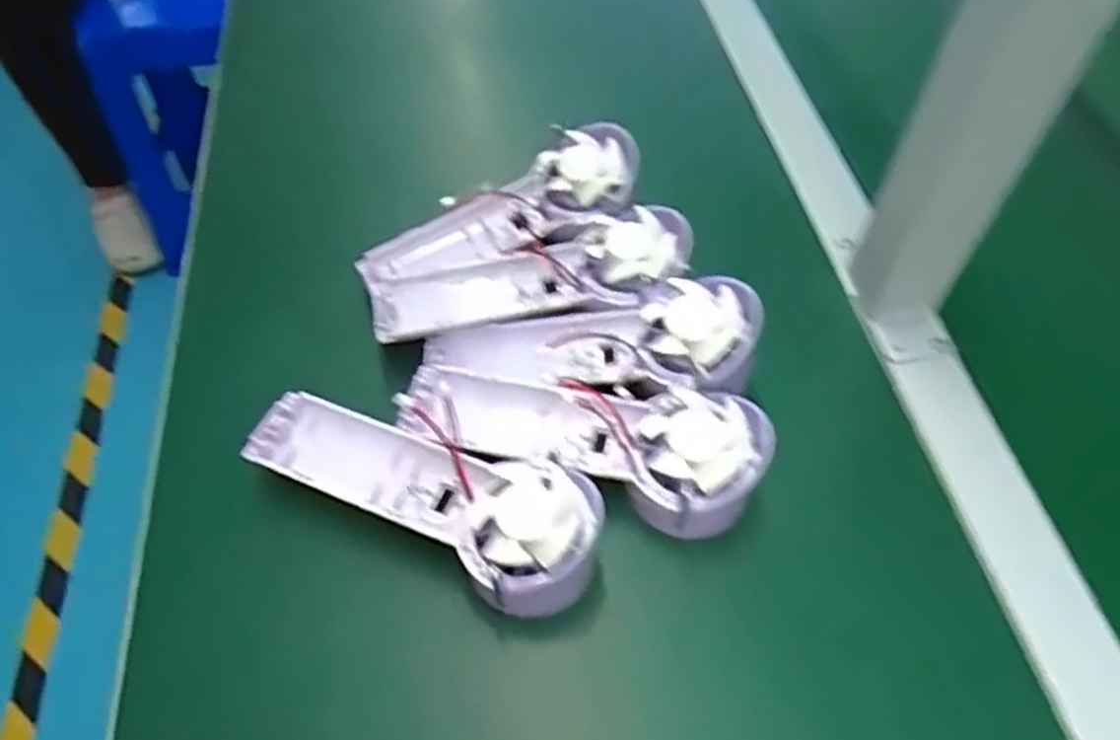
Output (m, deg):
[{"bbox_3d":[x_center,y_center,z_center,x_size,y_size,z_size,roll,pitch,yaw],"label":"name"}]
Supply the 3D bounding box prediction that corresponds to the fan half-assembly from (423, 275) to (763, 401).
[{"bbox_3d":[0.016,-0.015,0.404,0.171,0.039,0.061,0,55,0],"label":"fan half-assembly"}]

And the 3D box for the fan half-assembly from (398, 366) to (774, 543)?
[{"bbox_3d":[0.011,0.033,0.378,0.173,0.048,0.063,13,56,9],"label":"fan half-assembly"}]

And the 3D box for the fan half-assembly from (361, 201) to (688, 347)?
[{"bbox_3d":[-0.014,-0.052,0.423,0.176,0.029,0.054,-13,56,-8],"label":"fan half-assembly"}]

